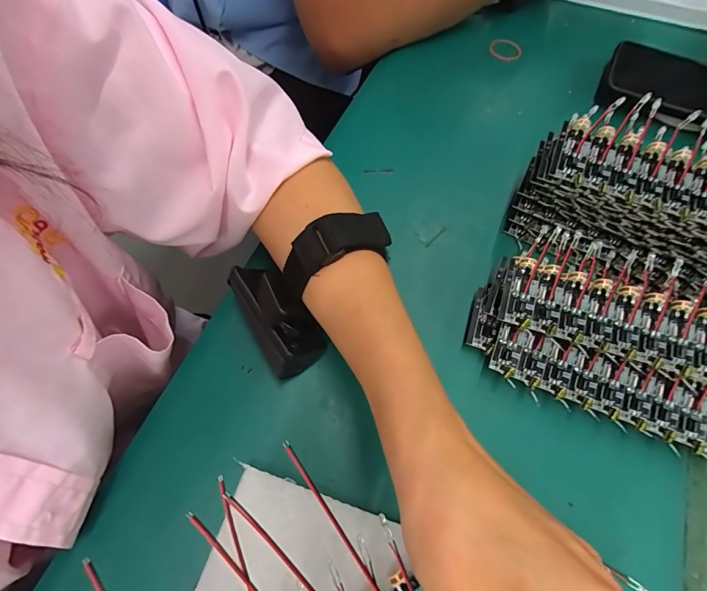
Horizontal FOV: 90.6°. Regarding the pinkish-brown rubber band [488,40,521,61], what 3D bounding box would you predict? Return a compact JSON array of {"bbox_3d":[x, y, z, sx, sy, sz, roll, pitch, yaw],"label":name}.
[{"bbox_3d":[0.155,-0.252,0.359,0.032,0.006,0.024,38,83,19],"label":"pinkish-brown rubber band"}]

